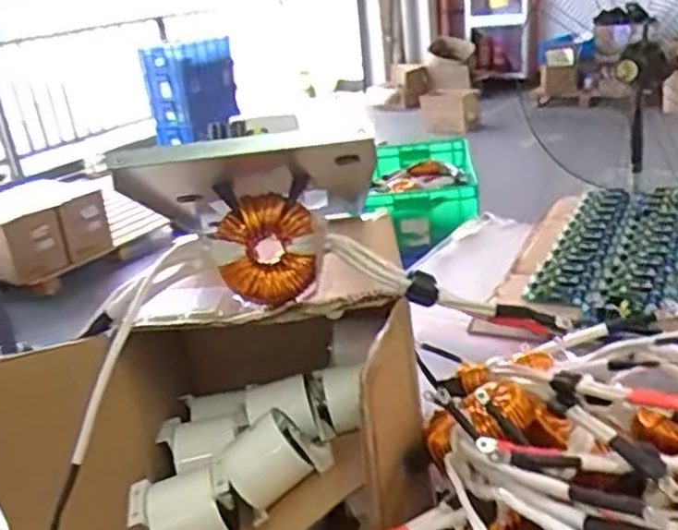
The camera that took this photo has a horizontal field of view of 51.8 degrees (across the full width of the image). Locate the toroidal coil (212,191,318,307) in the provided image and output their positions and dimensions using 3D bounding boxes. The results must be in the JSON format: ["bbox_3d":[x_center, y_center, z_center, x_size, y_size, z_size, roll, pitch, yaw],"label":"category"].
[{"bbox_3d":[-0.073,-0.015,0.713,0.101,0.097,0.053,-8,22,-2],"label":"toroidal coil"}]

